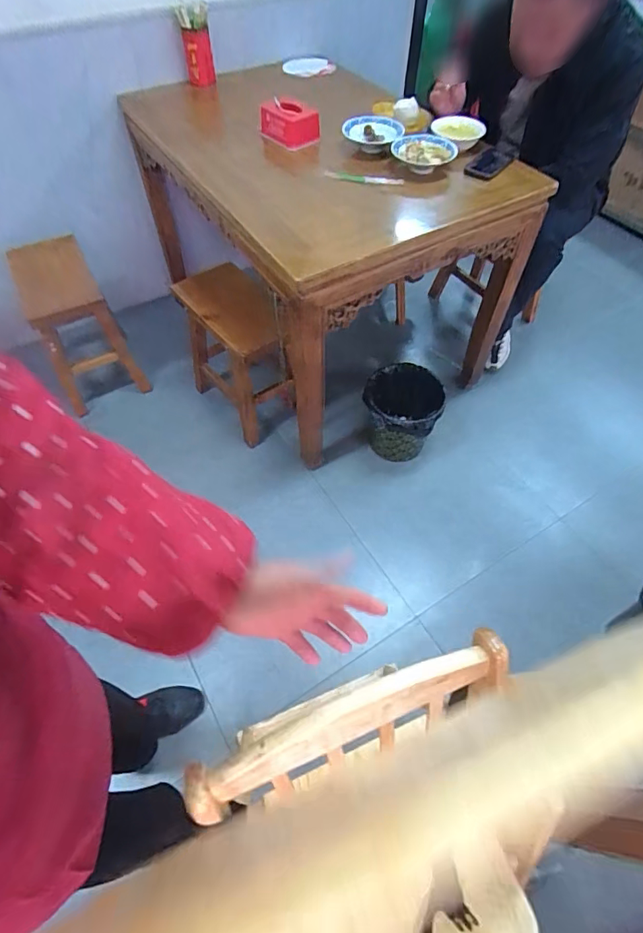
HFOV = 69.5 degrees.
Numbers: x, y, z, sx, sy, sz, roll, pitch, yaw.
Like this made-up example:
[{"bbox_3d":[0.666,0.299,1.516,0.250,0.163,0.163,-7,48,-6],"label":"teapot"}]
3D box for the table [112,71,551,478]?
[{"bbox_3d":[0.033,-0.749,1.602,0.876,0.778,0.994,-29,59,-18],"label":"table"}]

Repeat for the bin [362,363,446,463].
[{"bbox_3d":[0.268,-0.168,1.554,0.241,0.260,0.232,0,54,0],"label":"bin"}]

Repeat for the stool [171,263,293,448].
[{"bbox_3d":[-0.289,-0.351,1.555,0.245,0.466,0.394,-23,57,-15],"label":"stool"}]

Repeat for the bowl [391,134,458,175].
[{"bbox_3d":[0.279,-0.862,1.265,0.172,0.048,0.166,0,54,0],"label":"bowl"}]

